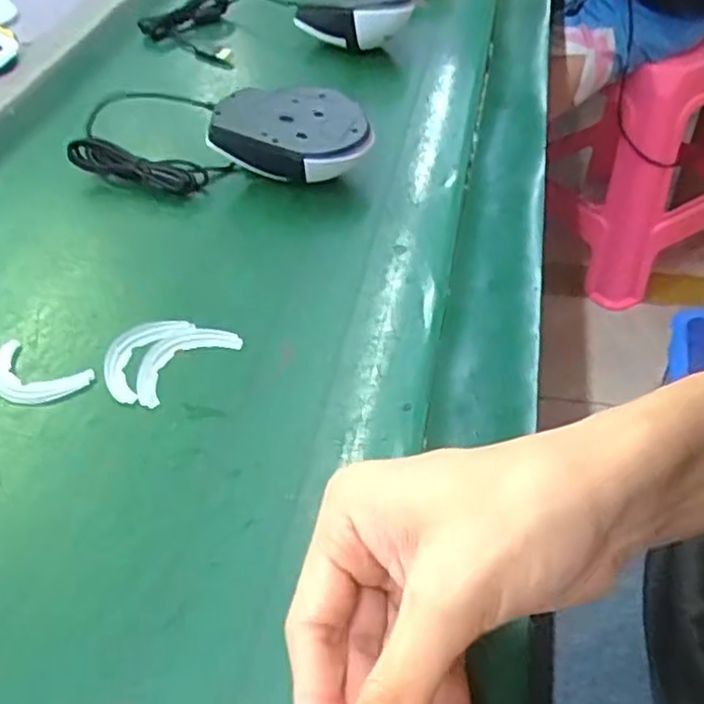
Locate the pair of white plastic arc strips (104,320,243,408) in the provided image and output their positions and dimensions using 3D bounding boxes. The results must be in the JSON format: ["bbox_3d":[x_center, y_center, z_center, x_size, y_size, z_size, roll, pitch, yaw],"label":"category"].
[{"bbox_3d":[-0.106,0.000,0.403,0.055,0.005,0.069,30,54,30],"label":"pair of white plastic arc strips"}]

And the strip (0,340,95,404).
[{"bbox_3d":[-0.173,0.014,0.394,0.062,0.005,0.034,17,48,20],"label":"strip"}]

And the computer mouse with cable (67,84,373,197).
[{"bbox_3d":[-0.088,-0.147,0.520,0.204,0.055,0.060,3,44,8],"label":"computer mouse with cable"}]

